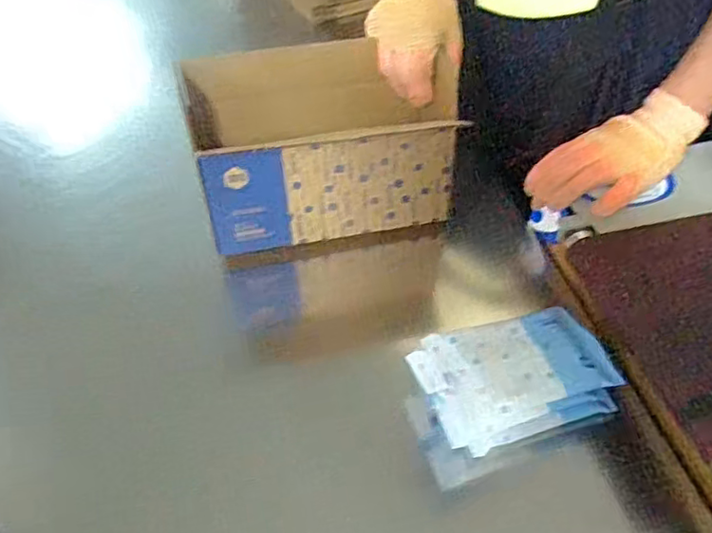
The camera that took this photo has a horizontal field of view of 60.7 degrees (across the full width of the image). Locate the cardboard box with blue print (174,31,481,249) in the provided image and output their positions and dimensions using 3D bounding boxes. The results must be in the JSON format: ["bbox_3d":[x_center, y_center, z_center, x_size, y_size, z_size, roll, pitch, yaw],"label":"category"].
[{"bbox_3d":[-0.033,-0.125,0.616,0.257,0.169,0.120,-10,41,-7],"label":"cardboard box with blue print"}]

